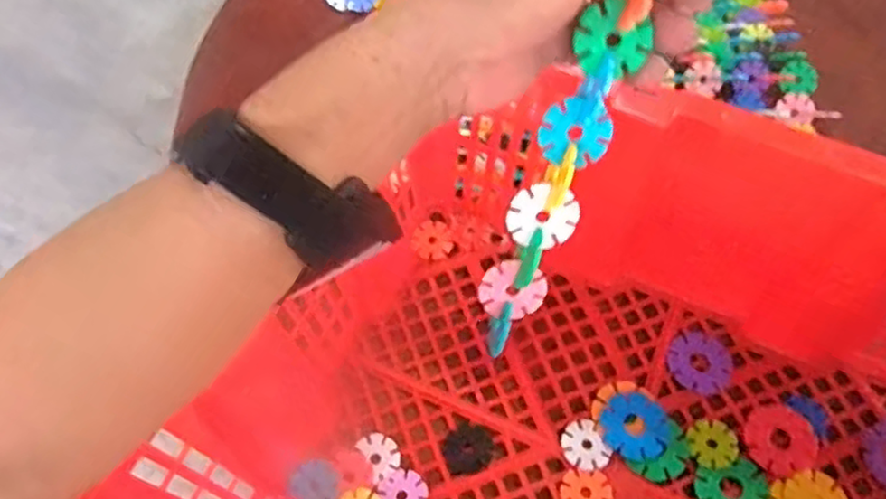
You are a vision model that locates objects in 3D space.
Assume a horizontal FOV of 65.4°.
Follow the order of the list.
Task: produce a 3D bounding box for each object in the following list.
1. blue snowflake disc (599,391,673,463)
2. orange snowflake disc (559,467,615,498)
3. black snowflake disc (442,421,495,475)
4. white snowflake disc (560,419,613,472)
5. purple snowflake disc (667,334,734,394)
[{"bbox_3d":[0.127,0.116,0.453,0.044,0.004,0.043,0,61,0],"label":"blue snowflake disc"},{"bbox_3d":[0.091,0.154,0.435,0.033,0.004,0.032,0,61,0],"label":"orange snowflake disc"},{"bbox_3d":[0.016,0.131,0.453,0.033,0.004,0.031,0,61,0],"label":"black snowflake disc"},{"bbox_3d":[0.093,0.127,0.449,0.029,0.004,0.032,-15,63,-8],"label":"white snowflake disc"},{"bbox_3d":[0.179,0.078,0.481,0.042,0.004,0.043,0,61,0],"label":"purple snowflake disc"}]

